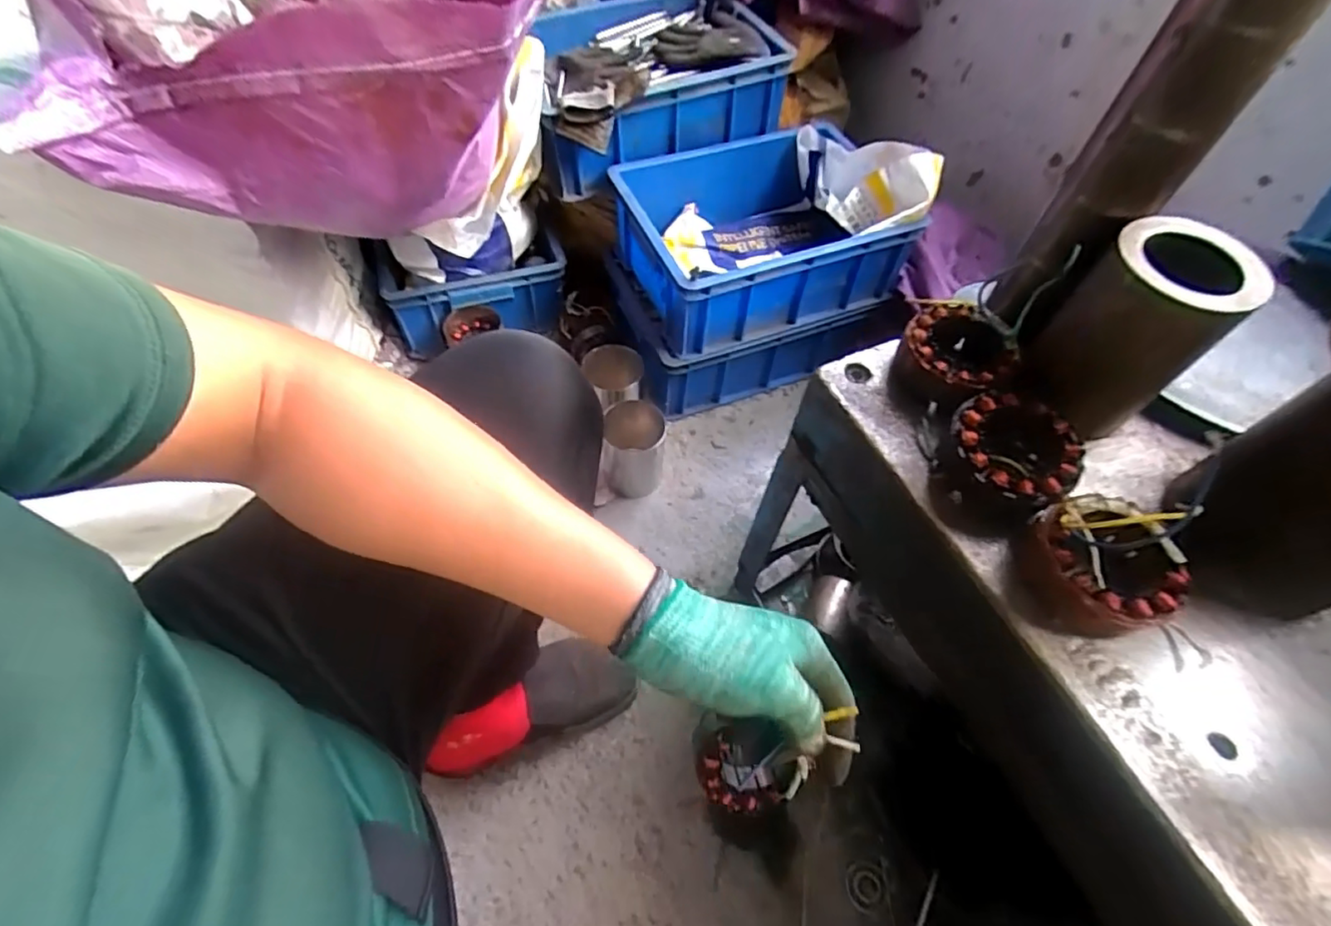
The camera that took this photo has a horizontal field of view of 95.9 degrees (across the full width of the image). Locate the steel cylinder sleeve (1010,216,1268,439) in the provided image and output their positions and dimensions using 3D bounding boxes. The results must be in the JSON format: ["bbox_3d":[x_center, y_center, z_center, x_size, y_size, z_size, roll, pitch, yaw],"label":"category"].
[{"bbox_3d":[0.316,-0.088,0.420,0.093,0.126,0.093,-33,65,-22],"label":"steel cylinder sleeve"}]

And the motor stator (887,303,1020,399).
[{"bbox_3d":[0.227,-0.086,0.477,0.080,0.042,0.080,13,57,5],"label":"motor stator"}]

